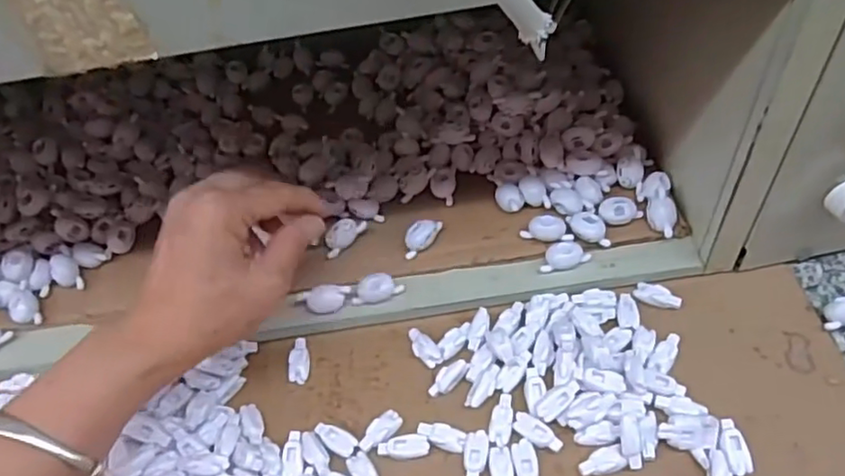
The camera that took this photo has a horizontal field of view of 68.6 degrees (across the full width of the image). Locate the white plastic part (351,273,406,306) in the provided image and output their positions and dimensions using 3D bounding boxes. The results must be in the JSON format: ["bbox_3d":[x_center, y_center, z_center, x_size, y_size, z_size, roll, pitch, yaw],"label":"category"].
[{"bbox_3d":[-0.030,0.033,0.406,0.034,0.013,0.015,-10,54,-2],"label":"white plastic part"}]

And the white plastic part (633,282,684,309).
[{"bbox_3d":[0.151,0.037,0.396,0.028,0.005,0.014,26,60,22],"label":"white plastic part"}]

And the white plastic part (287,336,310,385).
[{"bbox_3d":[-0.079,0.078,0.397,0.013,0.006,0.030,-2,54,4],"label":"white plastic part"}]

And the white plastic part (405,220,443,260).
[{"bbox_3d":[-0.001,-0.001,0.426,0.015,0.019,0.032,28,61,23],"label":"white plastic part"}]

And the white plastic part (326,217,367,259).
[{"bbox_3d":[-0.055,-0.003,0.432,0.032,0.017,0.014,-31,57,-16],"label":"white plastic part"}]

